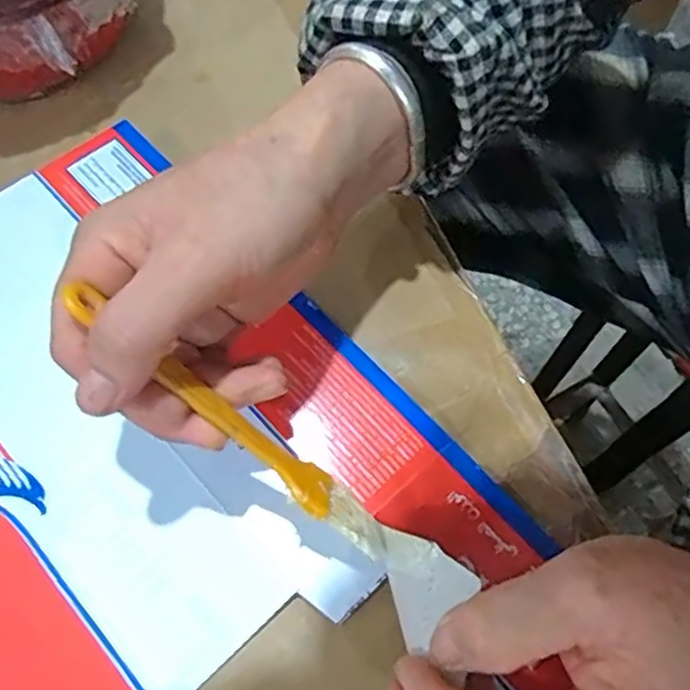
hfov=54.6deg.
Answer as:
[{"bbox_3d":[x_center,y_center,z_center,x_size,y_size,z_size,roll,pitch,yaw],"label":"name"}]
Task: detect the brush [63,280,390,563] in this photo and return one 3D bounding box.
[{"bbox_3d":[-0.036,0.029,0.229,0.140,0.012,0.015,43,68,-16],"label":"brush"}]

